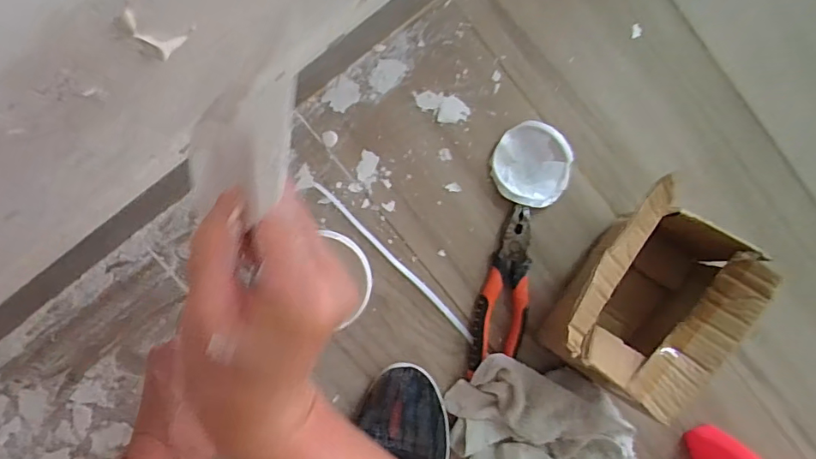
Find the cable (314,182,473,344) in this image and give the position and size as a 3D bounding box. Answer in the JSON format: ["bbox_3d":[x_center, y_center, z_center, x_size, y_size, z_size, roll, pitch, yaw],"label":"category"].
[{"bbox_3d":[-0.013,0.035,0.534,0.007,0.009,0.229,-45,98,-4],"label":"cable"}]

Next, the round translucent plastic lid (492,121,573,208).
[{"bbox_3d":[0.130,-0.066,0.539,0.076,0.027,0.087,-28,97,-6],"label":"round translucent plastic lid"}]

